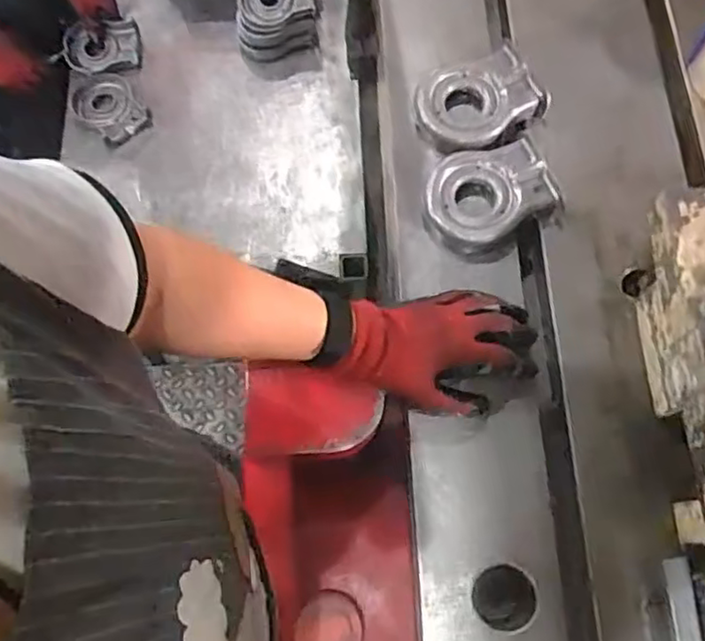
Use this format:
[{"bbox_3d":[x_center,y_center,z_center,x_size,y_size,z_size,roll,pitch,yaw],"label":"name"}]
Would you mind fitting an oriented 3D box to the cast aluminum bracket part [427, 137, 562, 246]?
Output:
[{"bbox_3d":[0.131,-0.123,0.630,0.113,0.028,0.092,-16,73,-5],"label":"cast aluminum bracket part"}]

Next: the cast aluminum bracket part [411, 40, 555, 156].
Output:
[{"bbox_3d":[0.130,-0.223,0.669,0.130,0.032,0.109,-18,73,-6],"label":"cast aluminum bracket part"}]

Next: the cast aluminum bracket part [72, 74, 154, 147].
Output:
[{"bbox_3d":[-0.408,-0.355,1.103,0.099,0.029,0.126,-35,75,-10],"label":"cast aluminum bracket part"}]

